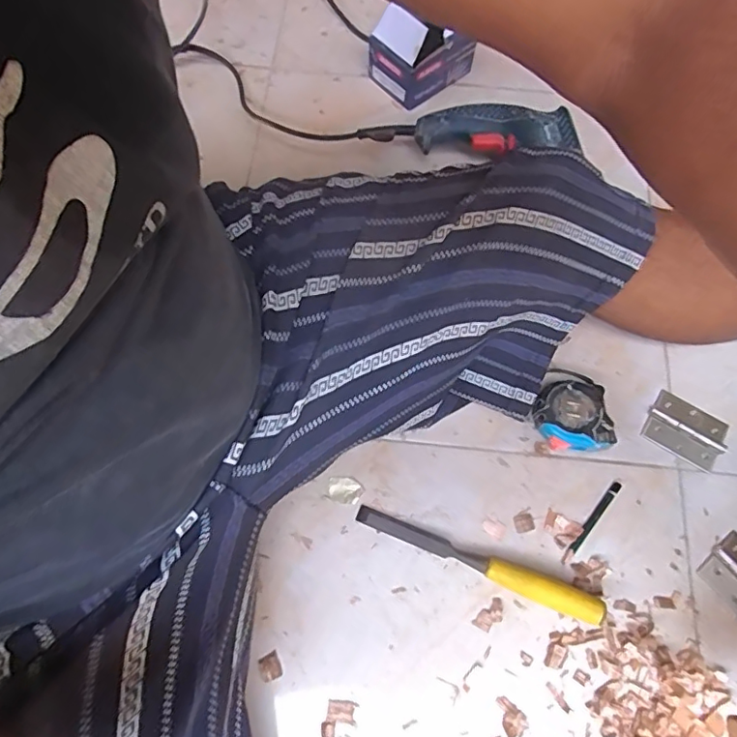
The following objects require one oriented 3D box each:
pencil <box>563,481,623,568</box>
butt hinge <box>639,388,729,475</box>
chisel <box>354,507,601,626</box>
[{"bbox_3d":[0.218,0.149,0.524,0.008,0.004,0.096,40,74,12],"label":"pencil"},{"bbox_3d":[0.328,0.064,0.557,0.078,0.004,0.060,33,73,10],"label":"butt hinge"},{"bbox_3d":[0.100,0.181,0.499,0.232,0.023,0.024,21,71,6],"label":"chisel"}]

